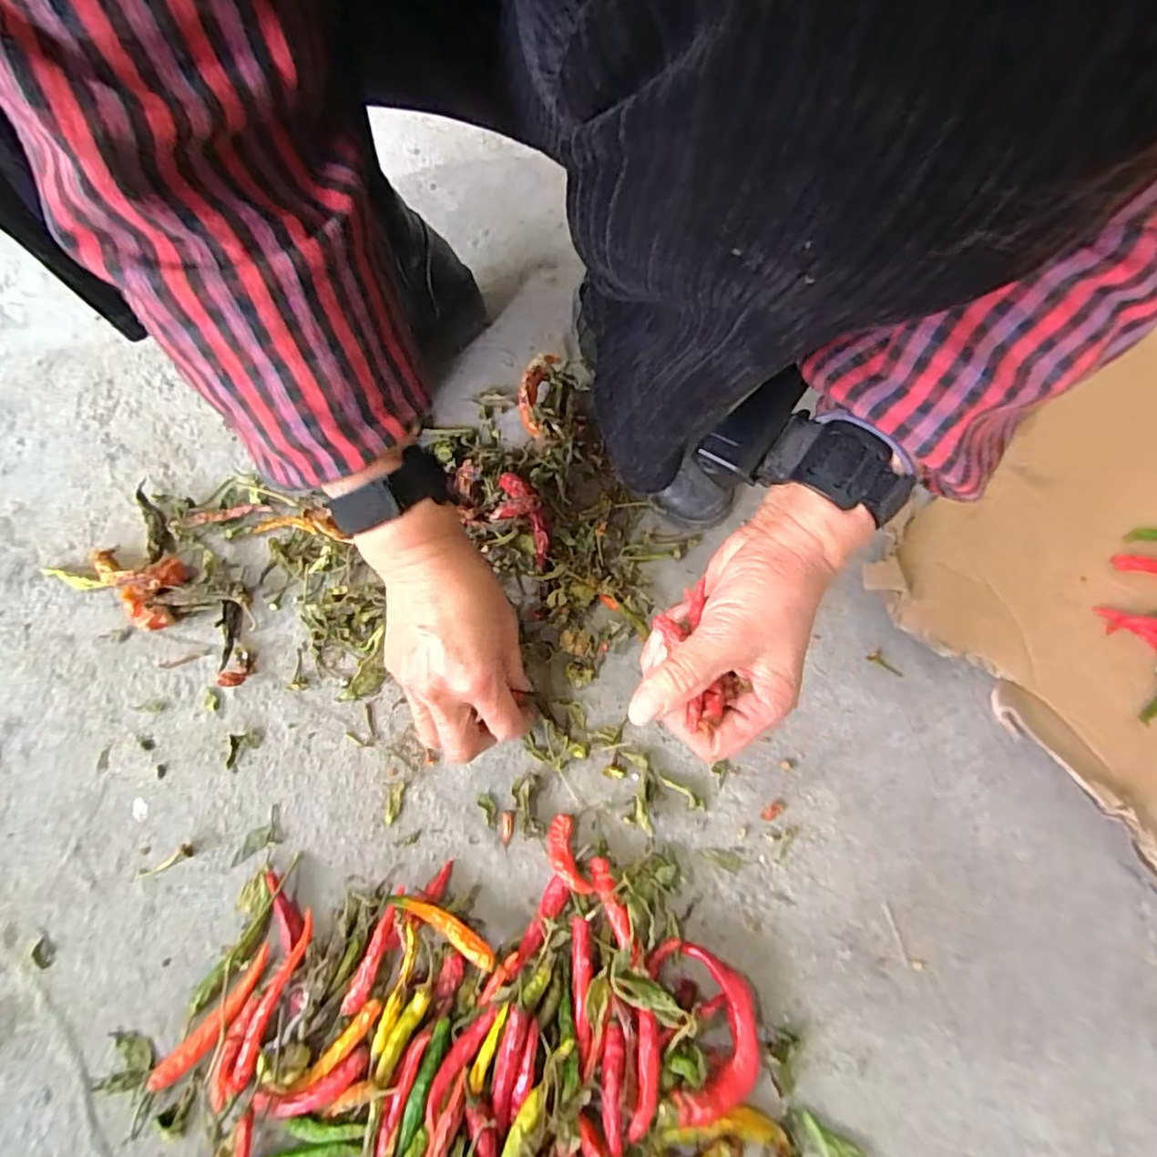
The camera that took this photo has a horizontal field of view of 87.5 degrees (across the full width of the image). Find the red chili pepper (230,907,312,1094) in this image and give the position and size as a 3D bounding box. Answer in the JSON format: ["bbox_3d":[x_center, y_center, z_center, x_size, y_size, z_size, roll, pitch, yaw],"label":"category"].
[{"bbox_3d":[-0.174,0.237,0.343,0.014,0.016,0.090,18,68,8],"label":"red chili pepper"}]

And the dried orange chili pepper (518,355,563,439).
[{"bbox_3d":[-0.037,-0.156,0.516,0.028,0.011,0.071,10,85,4],"label":"dried orange chili pepper"}]

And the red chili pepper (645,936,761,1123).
[{"bbox_3d":[0.072,0.249,0.339,0.053,0.025,0.079,-9,67,-4],"label":"red chili pepper"}]

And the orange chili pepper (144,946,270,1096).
[{"bbox_3d":[-0.206,0.250,0.341,0.016,0.010,0.078,37,72,15],"label":"orange chili pepper"}]

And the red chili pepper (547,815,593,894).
[{"bbox_3d":[-0.008,0.174,0.378,0.020,0.015,0.047,-16,68,-7],"label":"red chili pepper"}]

